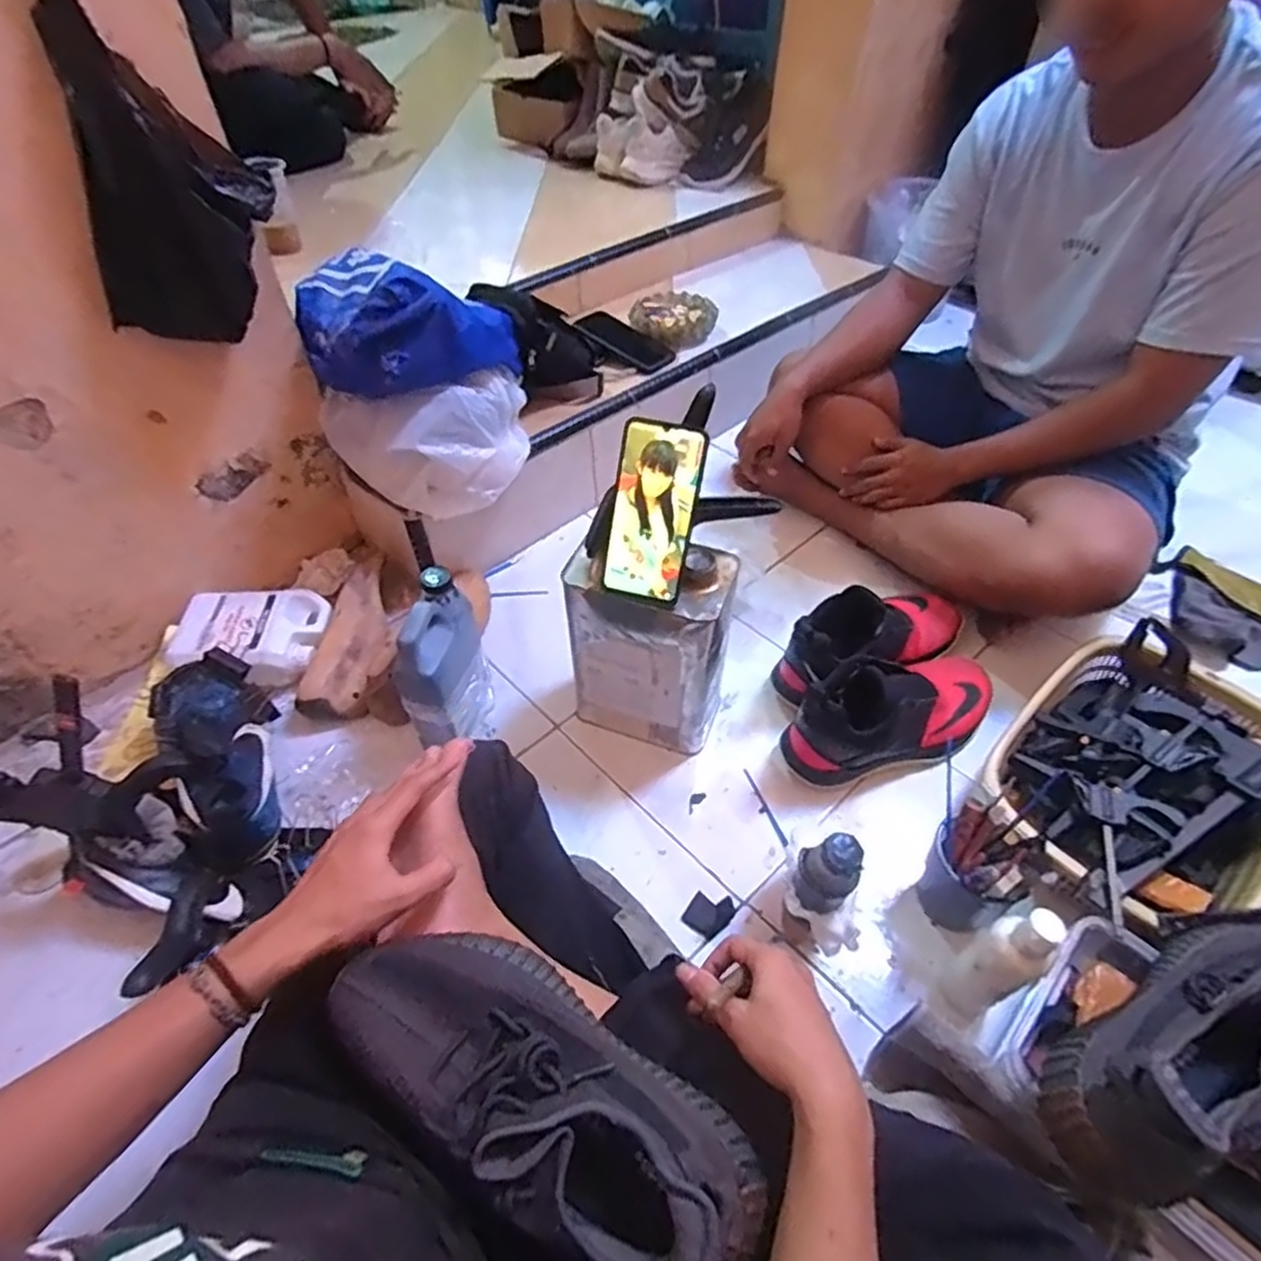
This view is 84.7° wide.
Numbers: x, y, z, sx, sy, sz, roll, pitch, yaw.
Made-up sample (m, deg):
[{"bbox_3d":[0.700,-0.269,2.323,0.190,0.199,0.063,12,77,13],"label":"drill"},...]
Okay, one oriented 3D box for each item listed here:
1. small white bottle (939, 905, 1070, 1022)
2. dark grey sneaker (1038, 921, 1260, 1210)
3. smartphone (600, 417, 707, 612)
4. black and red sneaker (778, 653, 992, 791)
[{"bbox_3d":[0.310,0.281,0.583,0.052,0.151,0.045,-25,53,-20],"label":"small white bottle"},{"bbox_3d":[0.425,0.274,0.479,0.290,0.095,0.120,-15,51,-13],"label":"dark grey sneaker"},{"bbox_3d":[0.020,-0.107,0.647,0.077,0.166,0.010,14,18,12],"label":"smartphone"},{"bbox_3d":[0.309,0.086,0.790,0.273,0.121,0.109,-15,50,-12],"label":"black and red sneaker"}]

